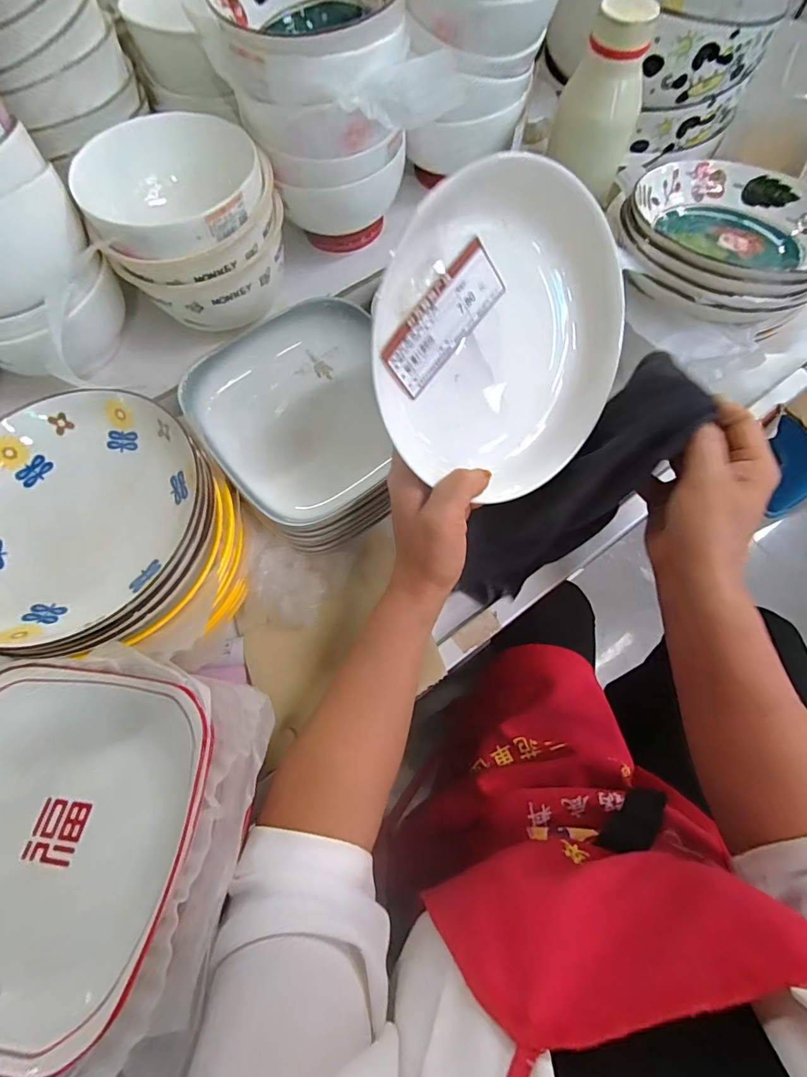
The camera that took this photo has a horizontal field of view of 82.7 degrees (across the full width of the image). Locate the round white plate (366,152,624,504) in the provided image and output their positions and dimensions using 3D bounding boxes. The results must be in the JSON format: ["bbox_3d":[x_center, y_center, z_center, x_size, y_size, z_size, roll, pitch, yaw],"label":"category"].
[{"bbox_3d":[0.066,-0.118,0.293,0.180,0.186,0.043,-49,35,5],"label":"round white plate"}]

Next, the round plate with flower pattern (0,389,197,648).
[{"bbox_3d":[-0.243,-0.018,0.327,0.168,0.035,0.179,0,70,1],"label":"round plate with flower pattern"}]

